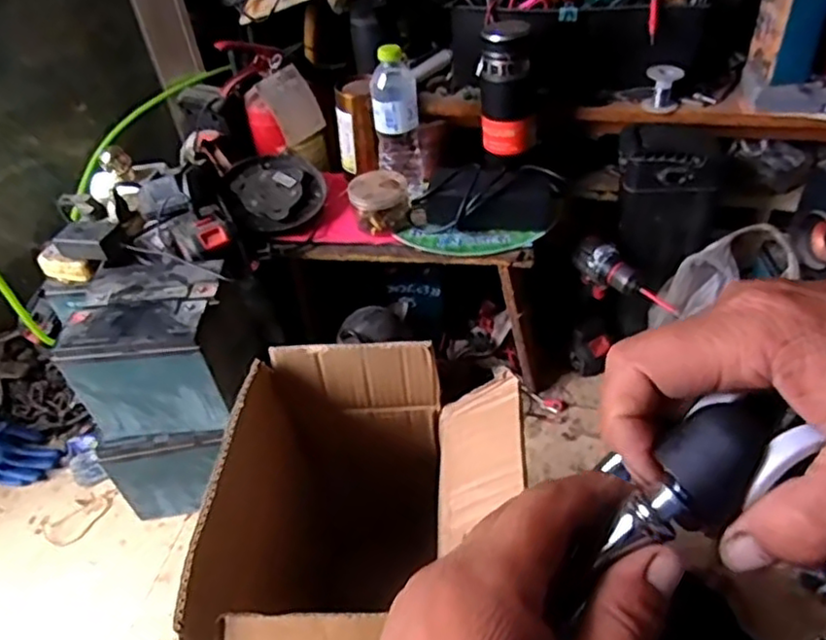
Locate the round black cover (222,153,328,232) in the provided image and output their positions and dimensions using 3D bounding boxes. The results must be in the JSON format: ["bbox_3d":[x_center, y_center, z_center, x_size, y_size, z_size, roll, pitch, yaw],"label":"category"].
[{"bbox_3d":[-0.212,-0.201,1.023,0.152,0.036,0.183,-13,44,-6],"label":"round black cover"}]

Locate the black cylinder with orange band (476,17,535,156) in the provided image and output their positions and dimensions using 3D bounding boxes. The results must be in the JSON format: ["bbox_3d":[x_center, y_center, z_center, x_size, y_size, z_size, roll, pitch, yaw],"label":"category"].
[{"bbox_3d":[0.134,-0.328,0.940,0.074,0.160,0.072,1,44,9],"label":"black cylinder with orange band"}]

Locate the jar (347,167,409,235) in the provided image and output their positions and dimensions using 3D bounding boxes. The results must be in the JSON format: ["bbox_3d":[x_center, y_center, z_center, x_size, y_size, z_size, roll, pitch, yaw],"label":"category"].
[{"bbox_3d":[-0.048,-0.173,0.969,0.085,0.059,0.074,-6,43,1],"label":"jar"}]

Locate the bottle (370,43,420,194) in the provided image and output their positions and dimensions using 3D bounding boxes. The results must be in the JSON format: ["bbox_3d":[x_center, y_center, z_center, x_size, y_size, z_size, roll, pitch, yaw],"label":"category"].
[{"bbox_3d":[-0.022,-0.286,0.965,0.068,0.204,0.058,-6,43,1],"label":"bottle"}]

